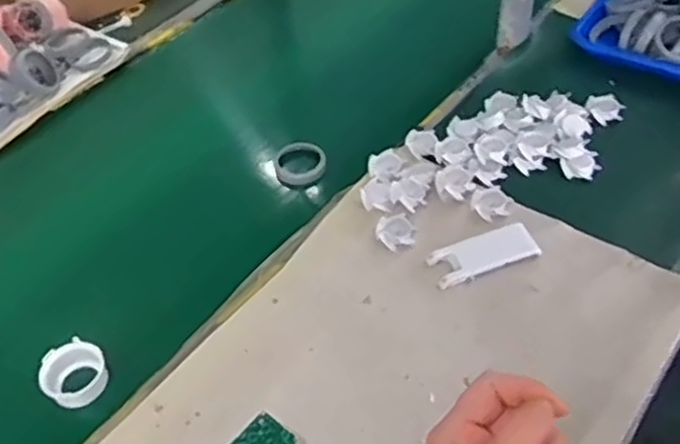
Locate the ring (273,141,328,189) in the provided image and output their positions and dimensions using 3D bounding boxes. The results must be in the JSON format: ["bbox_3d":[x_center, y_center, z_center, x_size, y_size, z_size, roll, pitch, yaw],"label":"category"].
[{"bbox_3d":[-0.045,-0.068,0.803,0.059,0.025,0.055,-10,47,-4],"label":"ring"}]

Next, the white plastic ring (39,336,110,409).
[{"bbox_3d":[-0.232,0.133,0.619,0.054,0.033,0.046,-29,51,-21],"label":"white plastic ring"}]

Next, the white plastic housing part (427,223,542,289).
[{"bbox_3d":[0.139,0.032,0.680,0.102,0.013,0.039,-16,48,-10],"label":"white plastic housing part"}]

